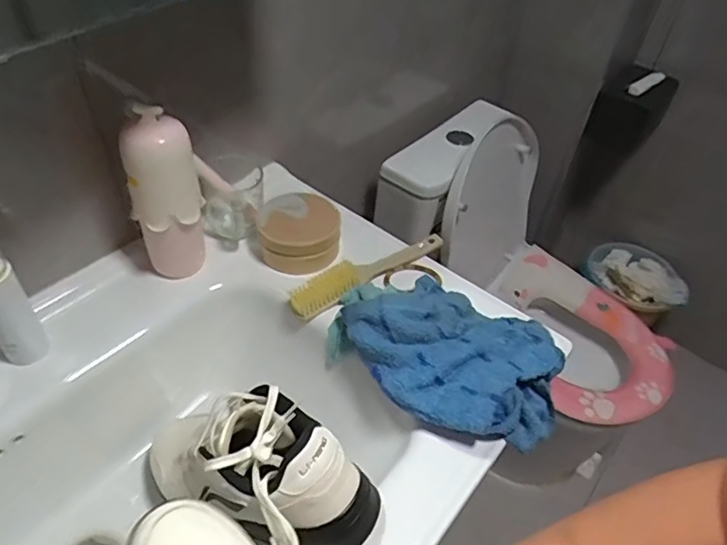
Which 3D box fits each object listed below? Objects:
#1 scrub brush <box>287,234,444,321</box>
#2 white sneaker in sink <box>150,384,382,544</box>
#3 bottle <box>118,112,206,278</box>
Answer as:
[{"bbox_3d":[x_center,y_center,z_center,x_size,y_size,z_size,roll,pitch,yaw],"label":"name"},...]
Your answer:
[{"bbox_3d":[0.010,-0.003,0.711,0.223,0.033,0.033,-22,52,-25],"label":"scrub brush"},{"bbox_3d":[-0.120,0.172,0.531,0.259,0.104,0.112,7,41,32],"label":"white sneaker in sink"},{"bbox_3d":[-0.219,-0.078,0.632,0.073,0.185,0.061,-10,48,-16],"label":"bottle"}]

